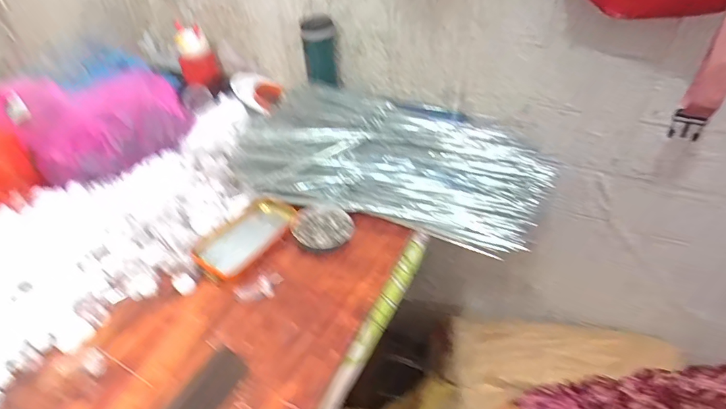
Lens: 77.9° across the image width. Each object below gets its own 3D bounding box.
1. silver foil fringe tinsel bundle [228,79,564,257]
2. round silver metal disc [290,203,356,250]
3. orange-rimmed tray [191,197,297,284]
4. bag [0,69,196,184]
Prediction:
[{"bbox_3d":[0.045,-0.088,0.734,0.499,0.055,0.293,11,42,18],"label":"silver foil fringe tinsel bundle"},{"bbox_3d":[-0.058,0.031,0.637,0.087,0.010,0.081,28,49,33],"label":"round silver metal disc"},{"bbox_3d":[-0.165,0.044,0.631,0.091,0.023,0.147,25,48,31],"label":"orange-rimmed tray"},{"bbox_3d":[-0.428,-0.134,0.728,0.266,0.118,0.155,-22,43,-20],"label":"bag"}]

